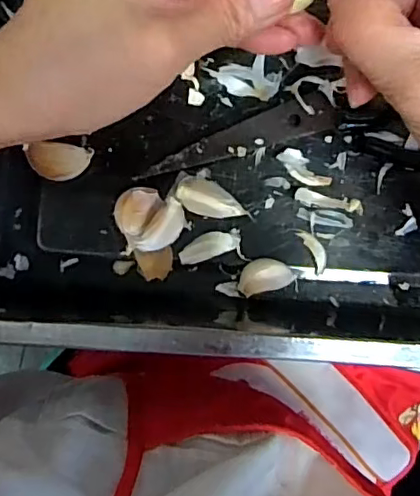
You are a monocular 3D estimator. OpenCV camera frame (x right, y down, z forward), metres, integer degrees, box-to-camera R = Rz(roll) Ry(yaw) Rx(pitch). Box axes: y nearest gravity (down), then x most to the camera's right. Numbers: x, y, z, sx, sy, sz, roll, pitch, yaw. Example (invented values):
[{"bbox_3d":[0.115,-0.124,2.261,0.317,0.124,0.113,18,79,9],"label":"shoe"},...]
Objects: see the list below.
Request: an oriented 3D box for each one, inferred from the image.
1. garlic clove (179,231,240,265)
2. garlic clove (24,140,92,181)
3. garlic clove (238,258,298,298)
[{"bbox_3d":[-0.001,-0.001,0.310,0.034,0.006,0.013,-24,90,-1],"label":"garlic clove"},{"bbox_3d":[-0.081,-0.046,0.305,0.034,0.012,0.019,10,90,-1],"label":"garlic clove"},{"bbox_3d":[0.030,0.015,0.310,0.031,0.009,0.017,-20,90,-1],"label":"garlic clove"}]

